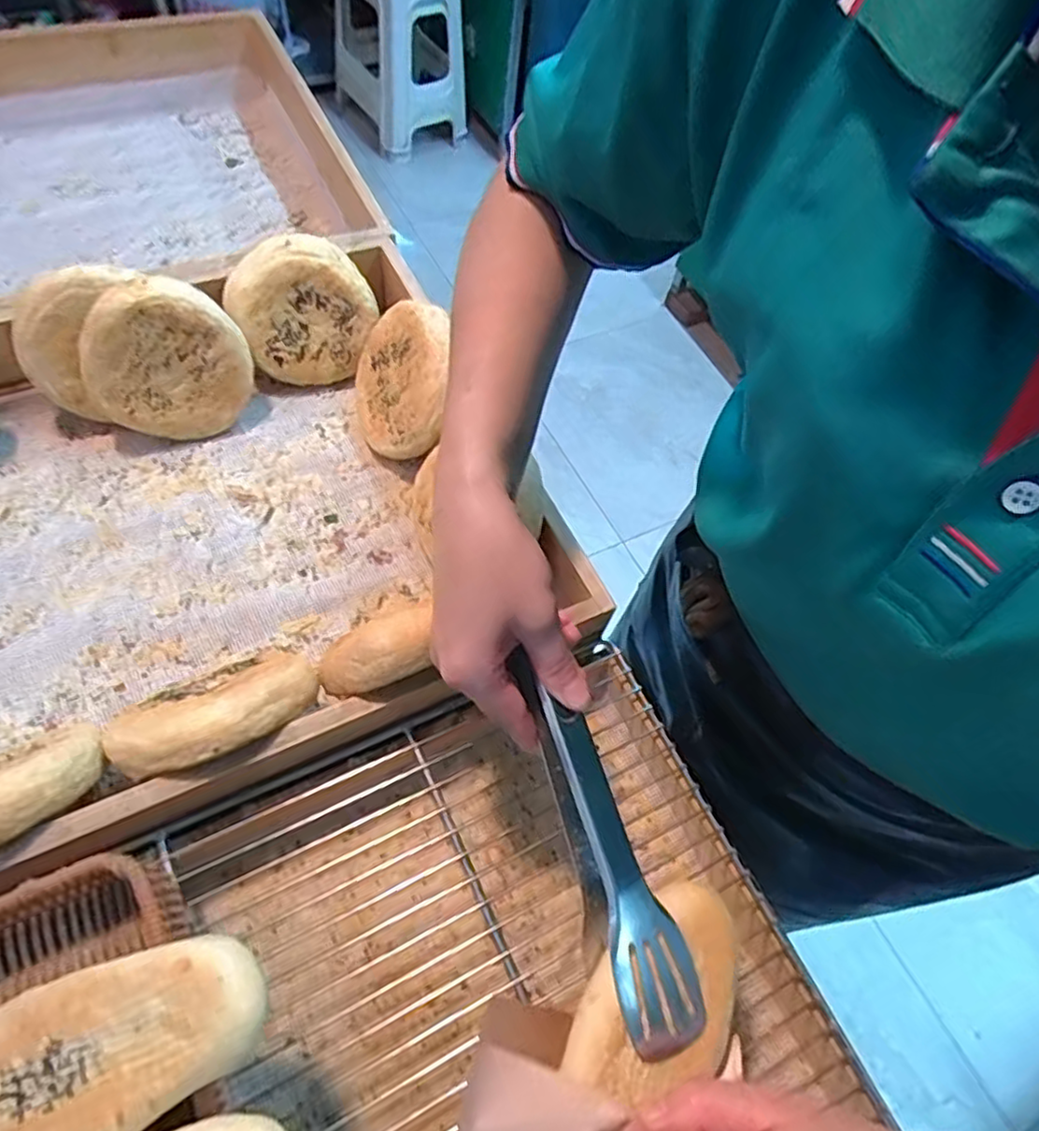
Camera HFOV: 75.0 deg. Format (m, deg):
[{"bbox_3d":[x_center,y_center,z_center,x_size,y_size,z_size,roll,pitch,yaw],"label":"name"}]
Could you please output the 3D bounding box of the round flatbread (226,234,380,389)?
[{"bbox_3d":[-0.184,-0.215,0.570,0.109,0.113,0.035,20,20,-35],"label":"round flatbread"}]

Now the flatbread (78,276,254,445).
[{"bbox_3d":[-0.269,-0.153,0.520,0.113,0.118,0.021,-31,45,-6],"label":"flatbread"}]

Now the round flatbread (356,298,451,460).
[{"bbox_3d":[-0.092,-0.148,0.540,0.021,0.108,0.118,-4,87,-47],"label":"round flatbread"}]

